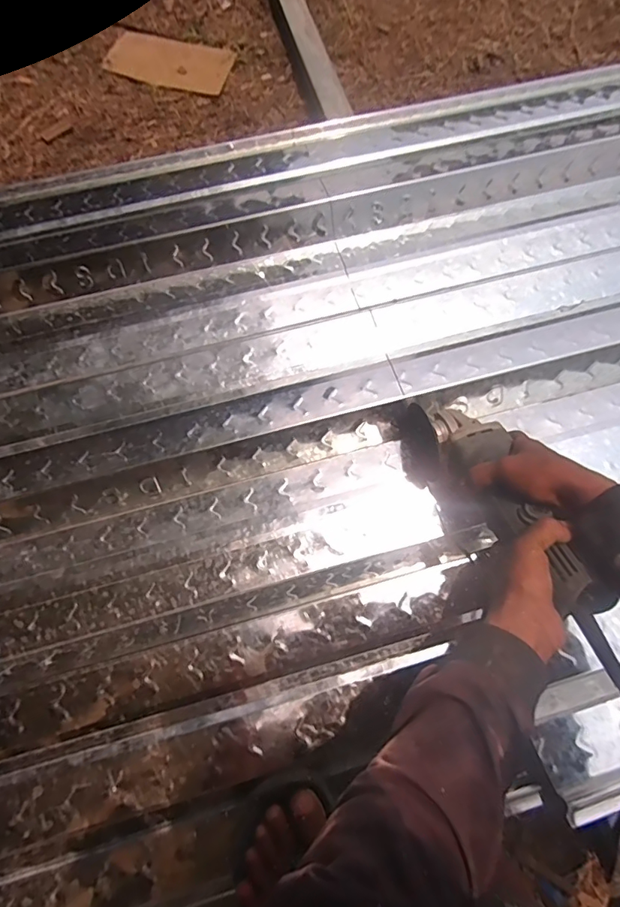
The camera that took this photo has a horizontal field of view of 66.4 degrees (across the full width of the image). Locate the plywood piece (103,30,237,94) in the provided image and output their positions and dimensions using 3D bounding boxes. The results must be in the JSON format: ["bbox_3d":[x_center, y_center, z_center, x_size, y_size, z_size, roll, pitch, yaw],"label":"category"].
[{"bbox_3d":[-0.291,-0.812,0.984,0.251,0.005,0.135,14,71,2],"label":"plywood piece"}]

